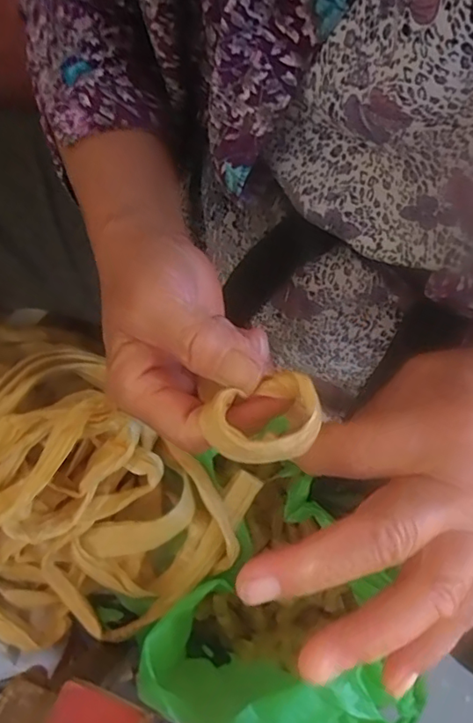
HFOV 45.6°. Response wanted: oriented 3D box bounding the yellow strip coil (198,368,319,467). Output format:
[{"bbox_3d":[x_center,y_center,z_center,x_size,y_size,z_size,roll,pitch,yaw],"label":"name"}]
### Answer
[{"bbox_3d":[0.010,0.023,0.209,0.041,0.021,0.032,-17,73,-8],"label":"yellow strip coil"}]

